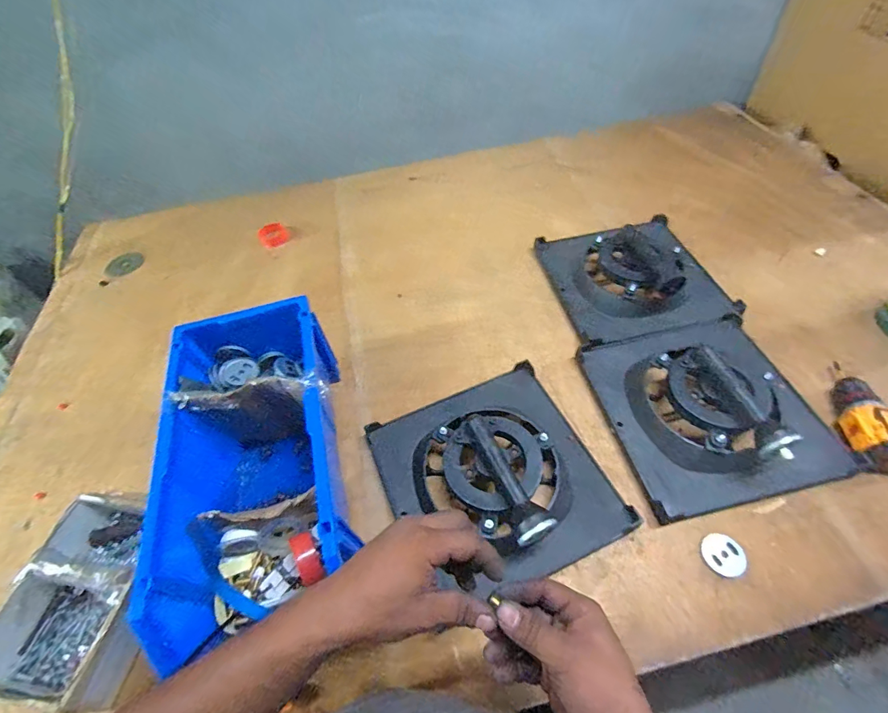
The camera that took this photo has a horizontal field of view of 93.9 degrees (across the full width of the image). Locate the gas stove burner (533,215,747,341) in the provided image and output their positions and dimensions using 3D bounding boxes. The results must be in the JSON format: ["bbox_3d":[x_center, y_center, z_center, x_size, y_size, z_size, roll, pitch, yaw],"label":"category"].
[{"bbox_3d":[0.363,-0.168,0.791,0.297,0.074,0.292,-10,55,-2],"label":"gas stove burner"}]

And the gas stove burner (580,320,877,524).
[{"bbox_3d":[0.409,0.049,0.615,0.310,0.096,0.291,-12,53,-4],"label":"gas stove burner"}]

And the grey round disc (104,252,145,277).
[{"bbox_3d":[-0.716,-0.207,0.929,0.046,0.006,0.080,44,62,-3],"label":"grey round disc"}]

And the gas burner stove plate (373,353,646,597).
[{"bbox_3d":[0.064,0.151,0.571,0.283,0.107,0.284,-21,54,-11],"label":"gas burner stove plate"}]

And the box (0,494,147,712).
[{"bbox_3d":[-0.428,0.290,0.509,0.158,0.077,0.212,7,54,10],"label":"box"}]

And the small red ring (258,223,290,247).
[{"bbox_3d":[-0.398,-0.285,0.968,0.065,0.030,0.065,-26,55,-15],"label":"small red ring"}]

